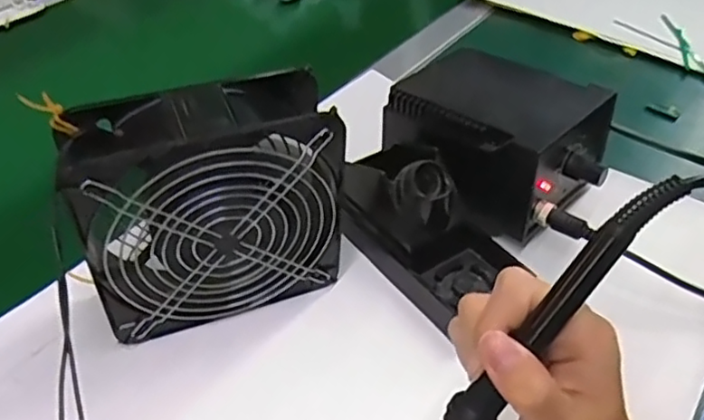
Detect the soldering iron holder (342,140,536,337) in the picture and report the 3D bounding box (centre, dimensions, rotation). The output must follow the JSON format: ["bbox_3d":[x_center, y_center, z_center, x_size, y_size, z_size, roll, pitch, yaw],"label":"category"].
[{"bbox_3d":[0.048,0.001,0.463,0.078,0.071,0.140,-25,49,-28],"label":"soldering iron holder"}]

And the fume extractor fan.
[{"bbox_3d":[-0.083,-0.004,0.379,0.147,0.134,0.056,-15,45,-19],"label":"fume extractor fan"}]

